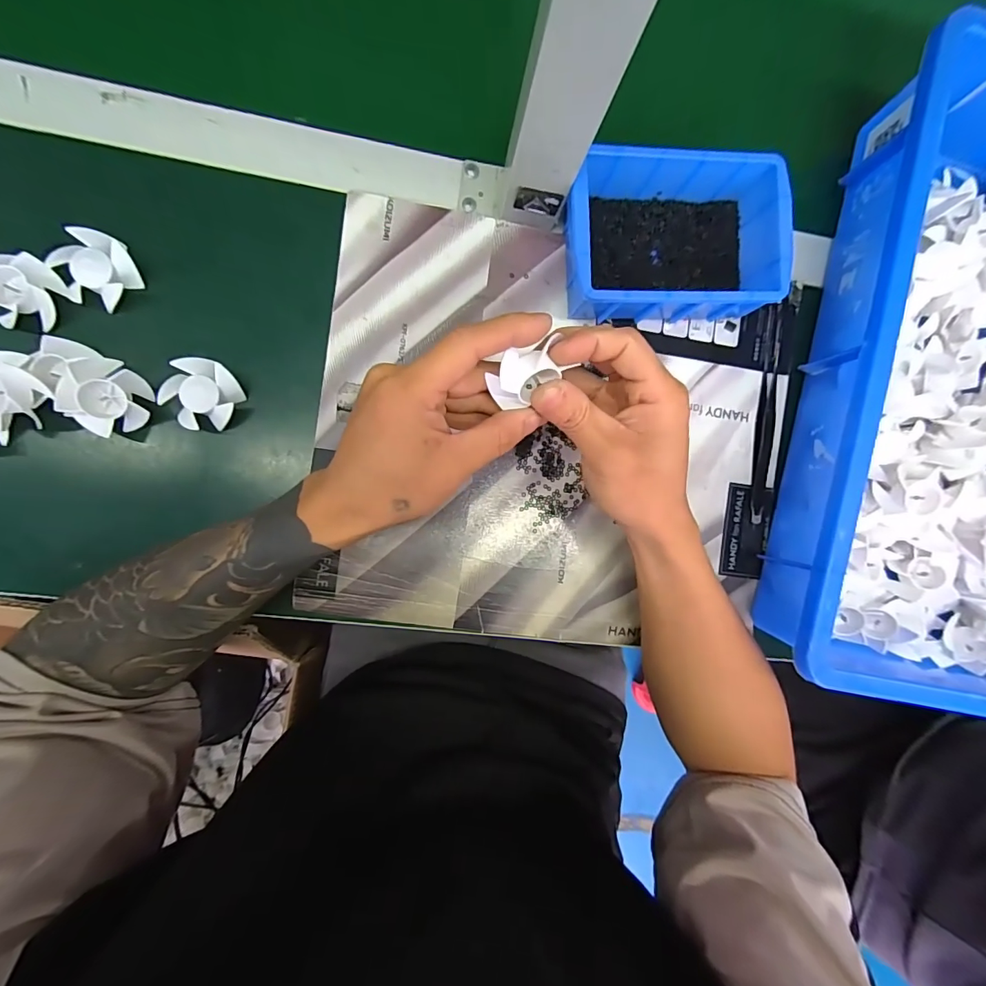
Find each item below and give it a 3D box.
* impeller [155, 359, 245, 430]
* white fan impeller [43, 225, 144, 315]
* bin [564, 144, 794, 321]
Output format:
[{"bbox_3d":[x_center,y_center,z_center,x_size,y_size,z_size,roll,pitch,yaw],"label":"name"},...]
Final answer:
[{"bbox_3d":[-0.190,-0.064,0.296,0.043,0.017,0.045,0,91,-7],"label":"impeller"},{"bbox_3d":[-0.254,-0.143,0.289,0.042,0.021,0.046,0,91,-7],"label":"white fan impeller"},{"bbox_3d":[0.118,-0.173,0.311,0.147,0.053,0.097,-3,92,-6],"label":"bin"}]

